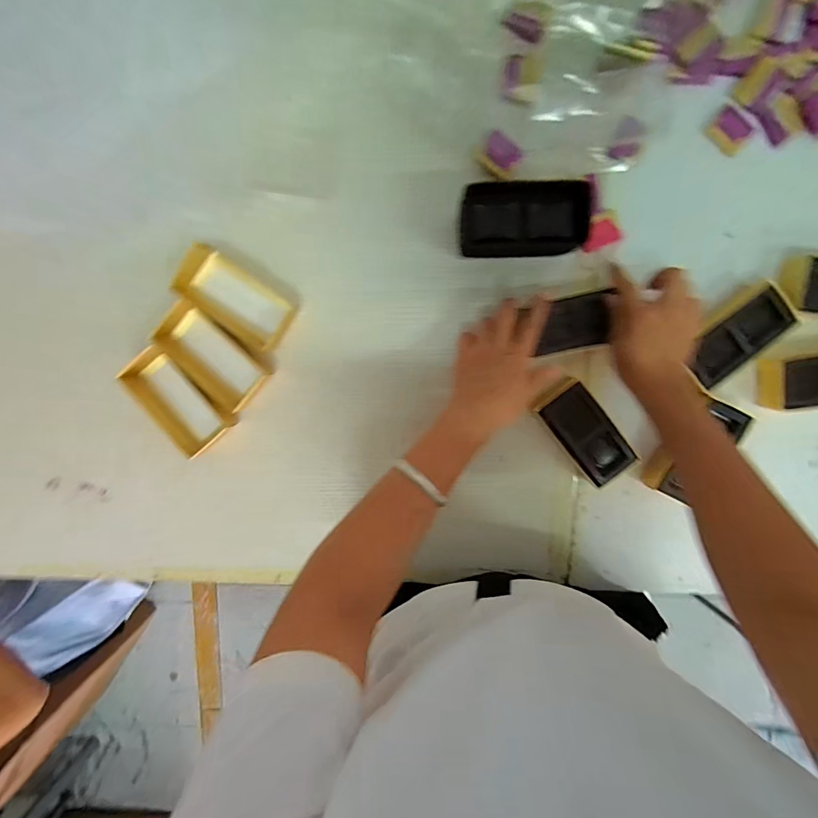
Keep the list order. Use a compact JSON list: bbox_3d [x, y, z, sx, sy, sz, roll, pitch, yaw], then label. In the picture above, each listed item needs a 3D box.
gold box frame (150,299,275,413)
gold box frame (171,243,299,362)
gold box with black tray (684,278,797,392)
[{"bbox_3d":[-0.209,-0.055,0.440,0.115,0.039,0.059,44,98,-6],"label":"gold box frame"},{"bbox_3d":[-0.187,-0.115,0.434,0.123,0.025,0.067,35,98,-4],"label":"gold box frame"},{"bbox_3d":[0.336,-0.078,0.426,0.109,0.030,0.063,-34,97,6],"label":"gold box with black tray"}]

